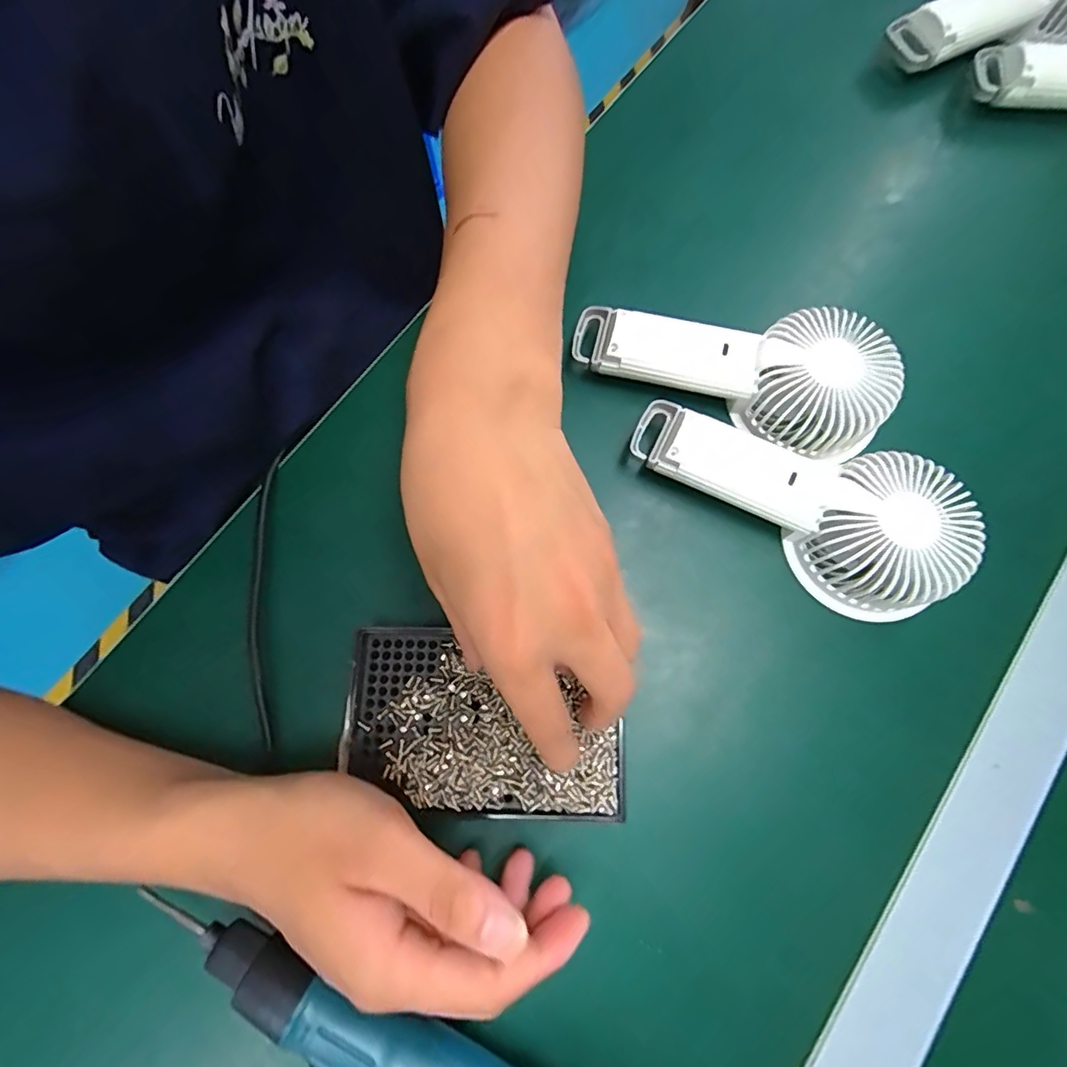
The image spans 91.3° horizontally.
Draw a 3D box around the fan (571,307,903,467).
[{"bbox_3d":[0.110,-0.090,0.299,0.174,0.037,0.079,9,76,3],"label":"fan"}]

